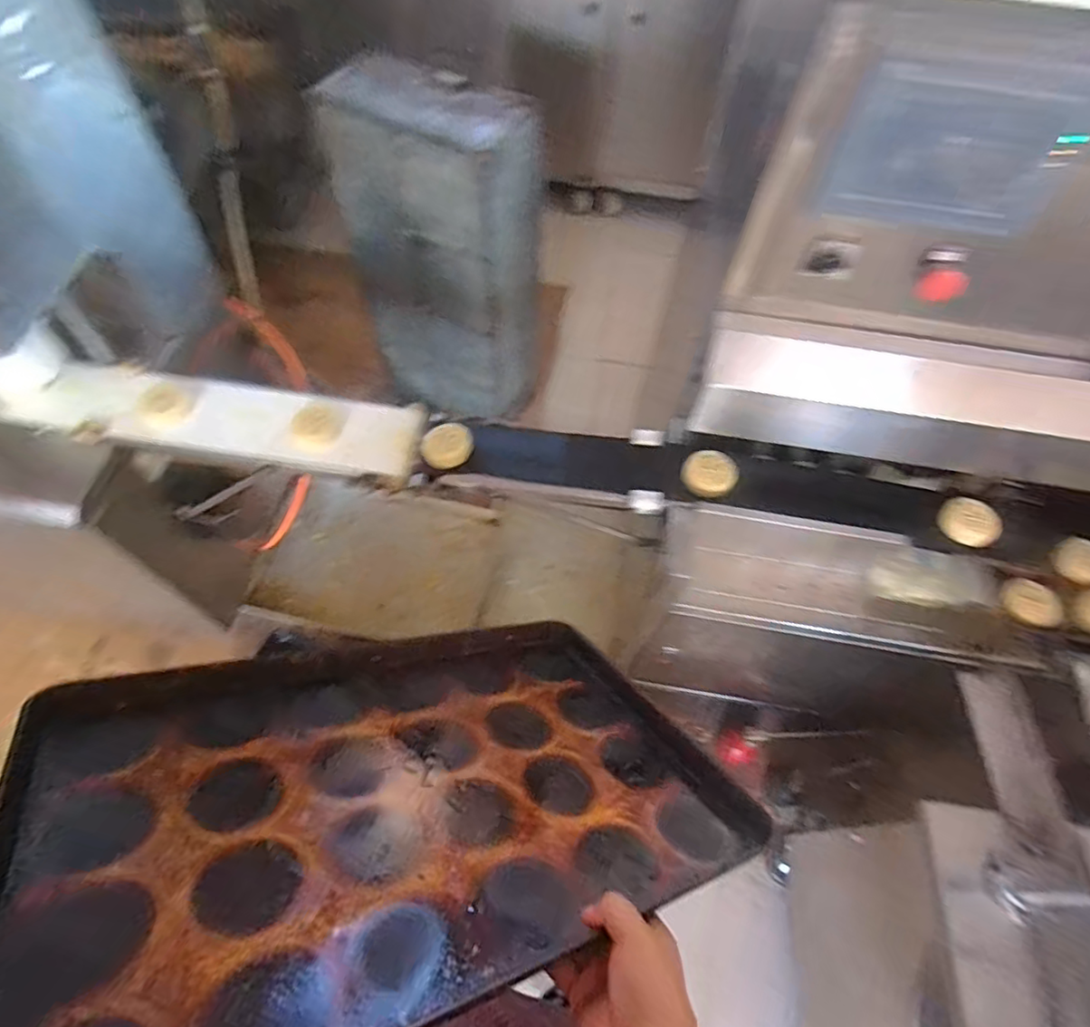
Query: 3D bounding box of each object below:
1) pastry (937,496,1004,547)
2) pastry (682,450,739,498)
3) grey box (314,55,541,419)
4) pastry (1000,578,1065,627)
[{"bbox_3d":[0.639,0.011,0.869,0.080,0.032,0.079,2,59,-3],"label":"pastry"},{"bbox_3d":[0.251,-0.060,0.883,0.079,0.016,0.069,23,94,5],"label":"pastry"},{"bbox_3d":[-0.232,-0.584,1.444,0.411,0.818,0.221,24,60,11],"label":"grey box"},{"bbox_3d":[0.741,0.138,0.886,0.064,0.034,0.078,-19,62,-15],"label":"pastry"}]

